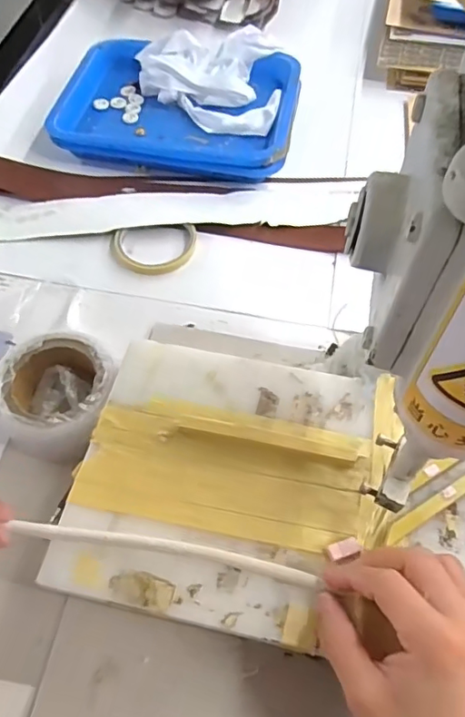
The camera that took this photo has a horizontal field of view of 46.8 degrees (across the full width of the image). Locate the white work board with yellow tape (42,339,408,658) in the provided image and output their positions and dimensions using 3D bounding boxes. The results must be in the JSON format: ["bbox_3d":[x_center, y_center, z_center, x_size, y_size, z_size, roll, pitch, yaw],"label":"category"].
[{"bbox_3d":[0.000,0.084,0.386,0.213,0.013,0.195,11,59,6],"label":"white work board with yellow tape"}]

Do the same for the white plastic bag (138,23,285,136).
[{"bbox_3d":[-0.032,-0.358,0.694,0.184,0.051,0.157,3,58,0],"label":"white plastic bag"}]

